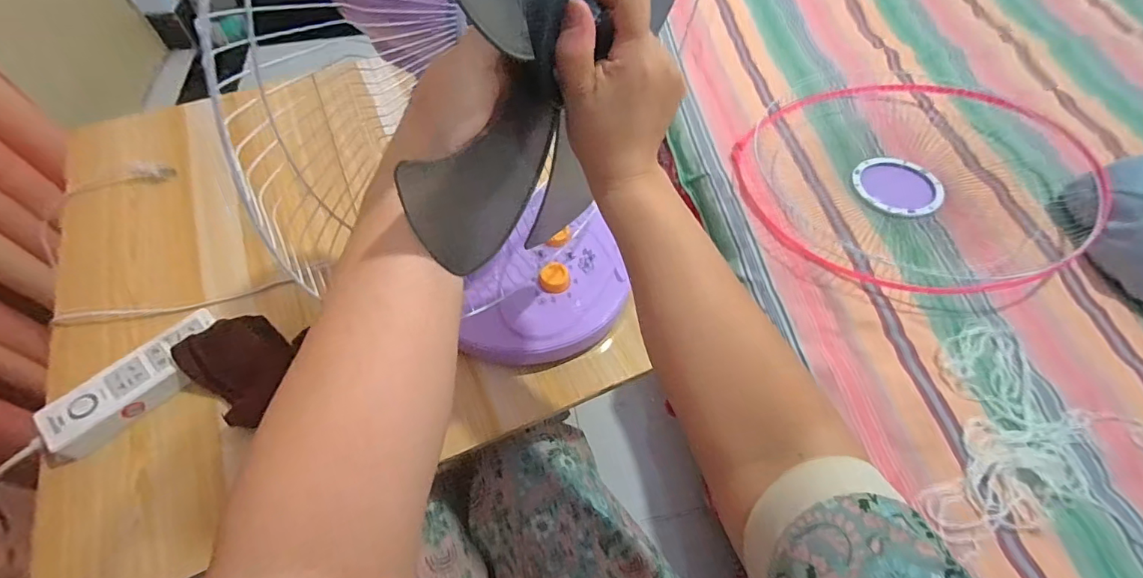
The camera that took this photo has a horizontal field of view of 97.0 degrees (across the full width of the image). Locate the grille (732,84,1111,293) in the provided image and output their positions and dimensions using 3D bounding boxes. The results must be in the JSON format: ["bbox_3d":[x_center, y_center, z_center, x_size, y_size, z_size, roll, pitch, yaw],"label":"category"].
[{"bbox_3d":[0.497,-0.179,0.746,0.452,0.066,0.395,-7,57,-4],"label":"grille"}]

